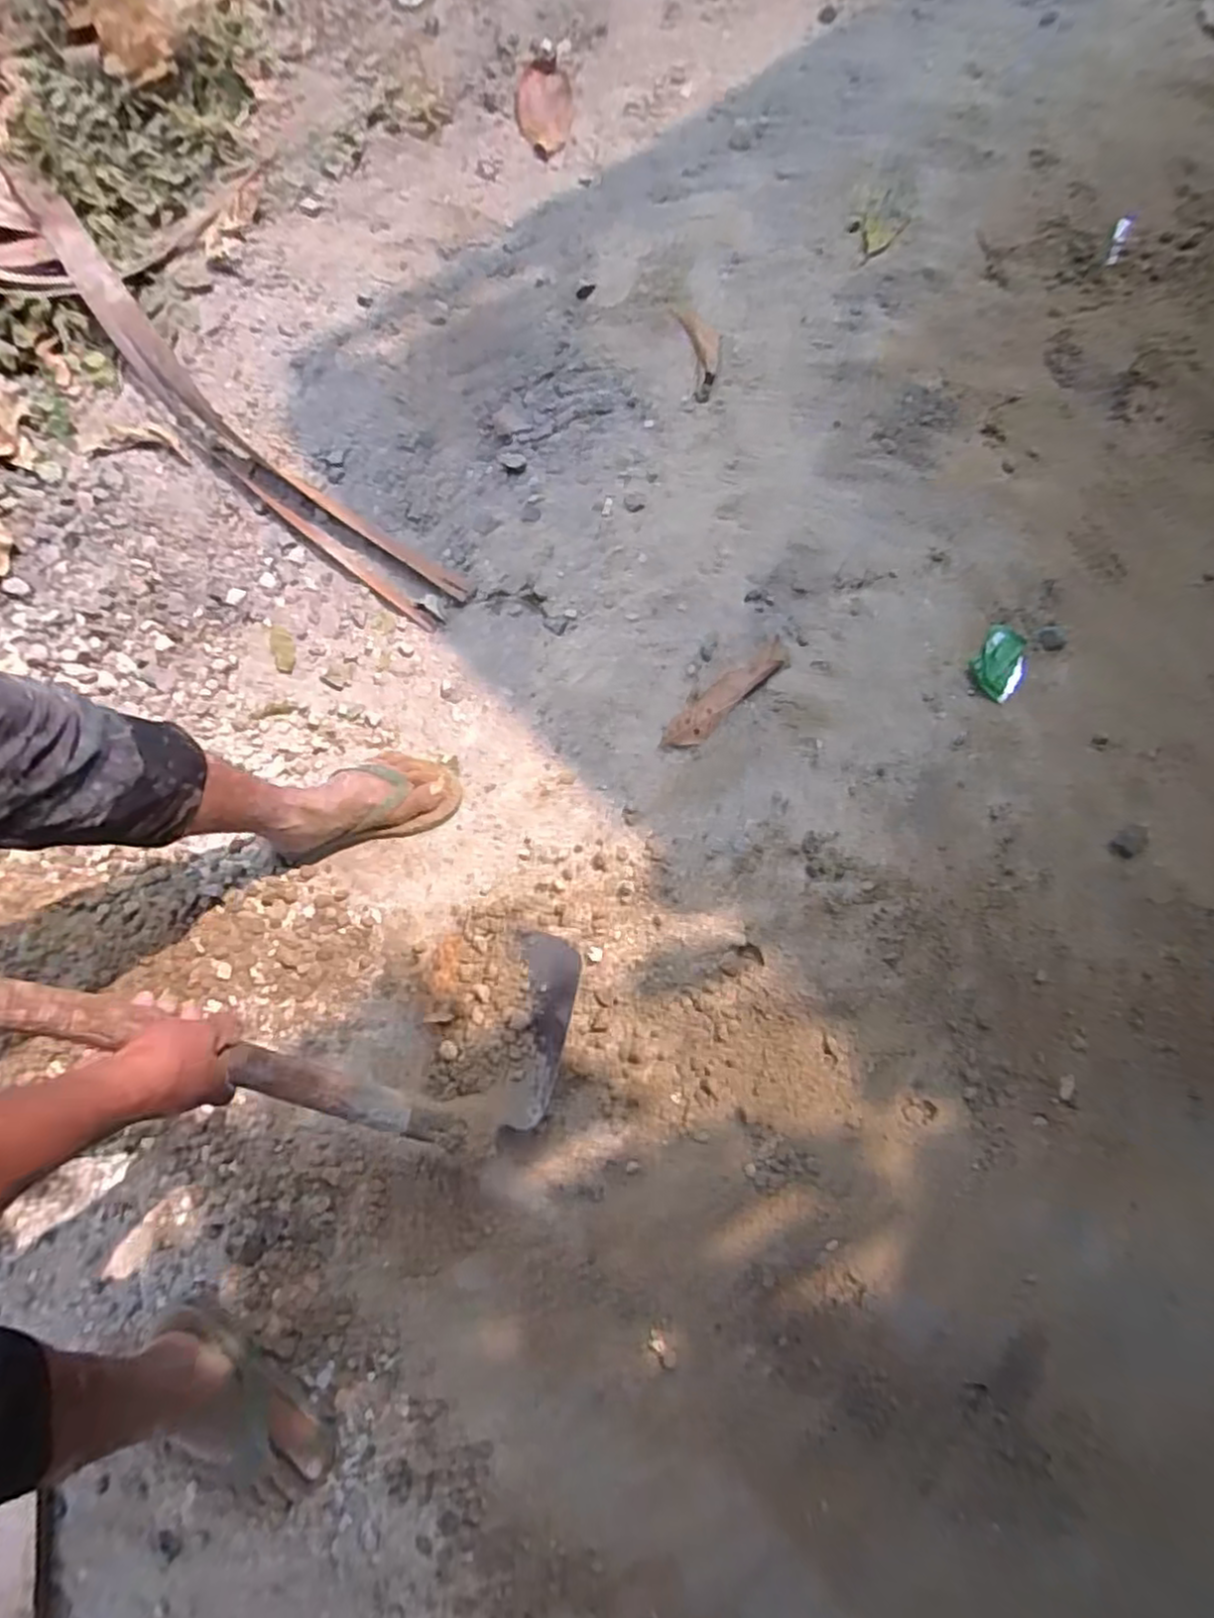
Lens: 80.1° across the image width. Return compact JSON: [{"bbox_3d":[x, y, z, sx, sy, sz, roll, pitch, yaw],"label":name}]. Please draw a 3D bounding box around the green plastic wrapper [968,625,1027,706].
[{"bbox_3d":[0.529,-0.197,0.967,0.063,0.018,0.104,32,83,12],"label":"green plastic wrapper"}]

